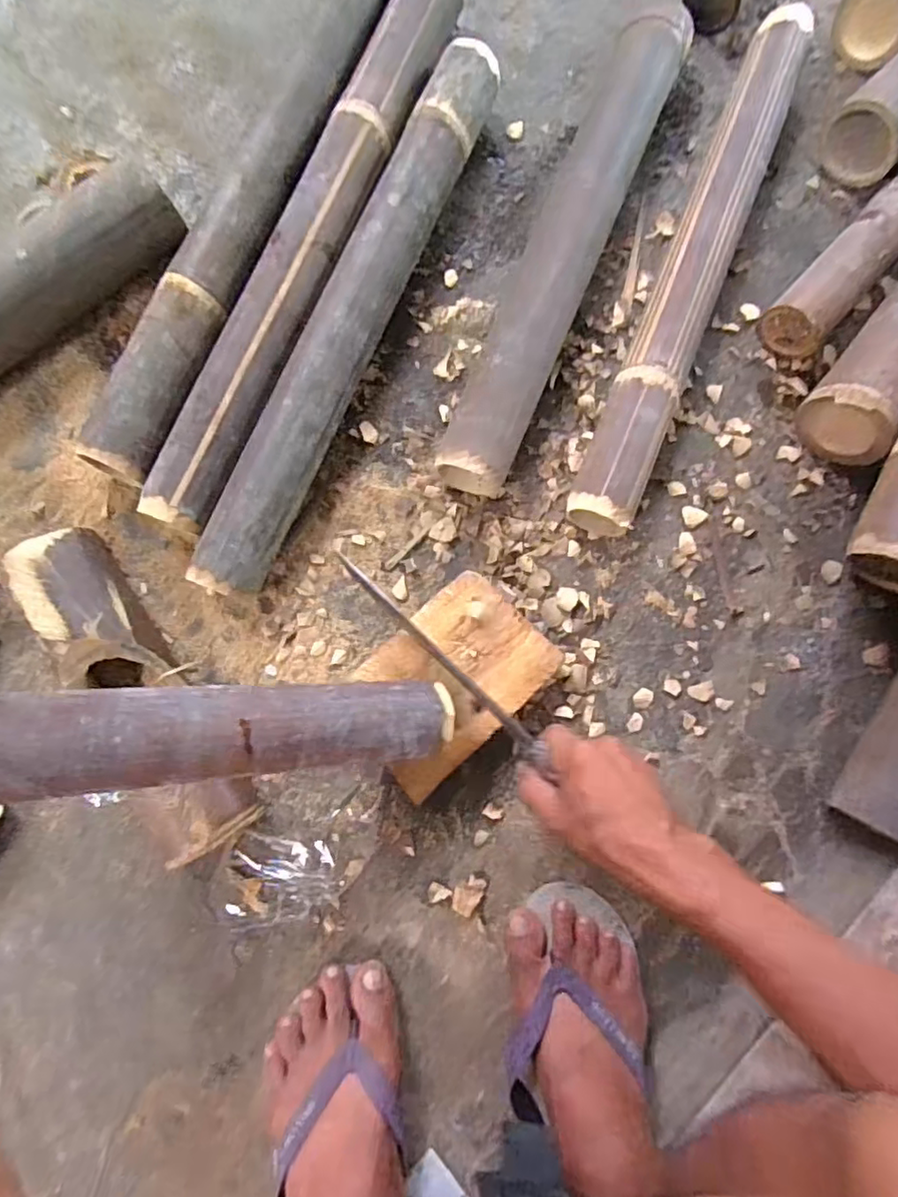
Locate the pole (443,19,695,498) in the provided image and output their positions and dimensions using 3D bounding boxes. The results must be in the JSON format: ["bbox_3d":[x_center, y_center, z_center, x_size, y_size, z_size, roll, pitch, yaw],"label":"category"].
[{"bbox_3d":[0.110,-0.330,0.566,0.065,0.059,0.502,23,82,-2],"label":"pole"}]

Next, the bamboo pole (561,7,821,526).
[{"bbox_3d":[0.229,-0.312,0.572,0.065,0.059,0.538,22,82,-2],"label":"bamboo pole"}]

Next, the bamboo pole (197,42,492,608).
[{"bbox_3d":[-0.081,-0.252,0.549,0.062,0.059,0.540,24,82,-2],"label":"bamboo pole"}]

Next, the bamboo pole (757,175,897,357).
[{"bbox_3d":[0.491,-0.428,0.607,0.058,0.060,0.508,44,83,0],"label":"bamboo pole"}]

